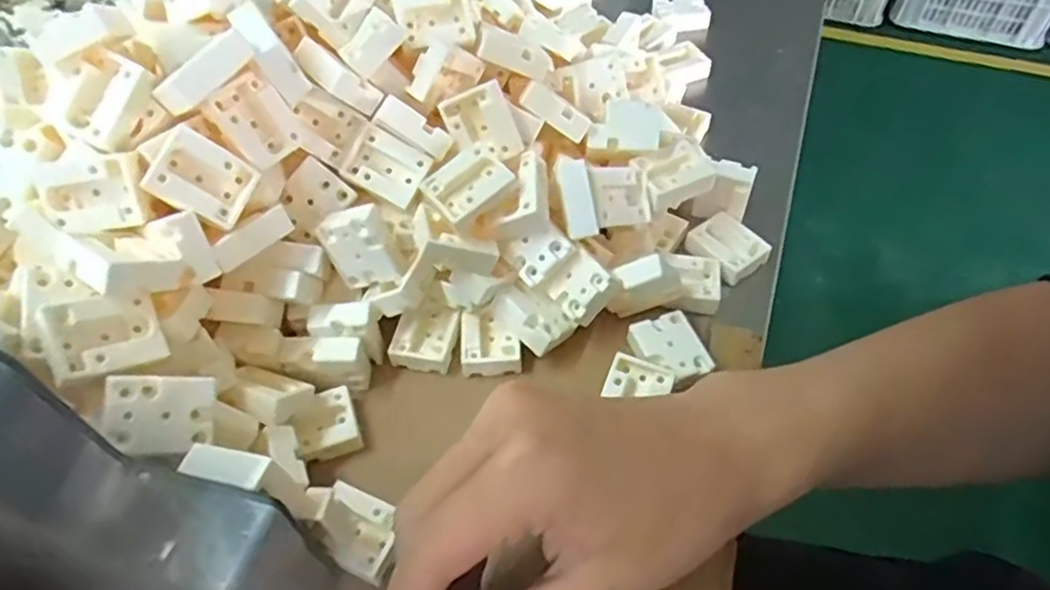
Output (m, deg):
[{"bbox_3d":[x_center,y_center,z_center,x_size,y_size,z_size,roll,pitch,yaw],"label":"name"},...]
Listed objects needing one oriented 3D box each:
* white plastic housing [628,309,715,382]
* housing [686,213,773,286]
[{"bbox_3d":[0.067,0.025,0.329,0.028,0.008,0.036,-19,54,-12],"label":"white plastic housing"},{"bbox_3d":[0.106,-0.026,0.371,0.030,0.010,0.037,-29,58,-20],"label":"housing"}]

